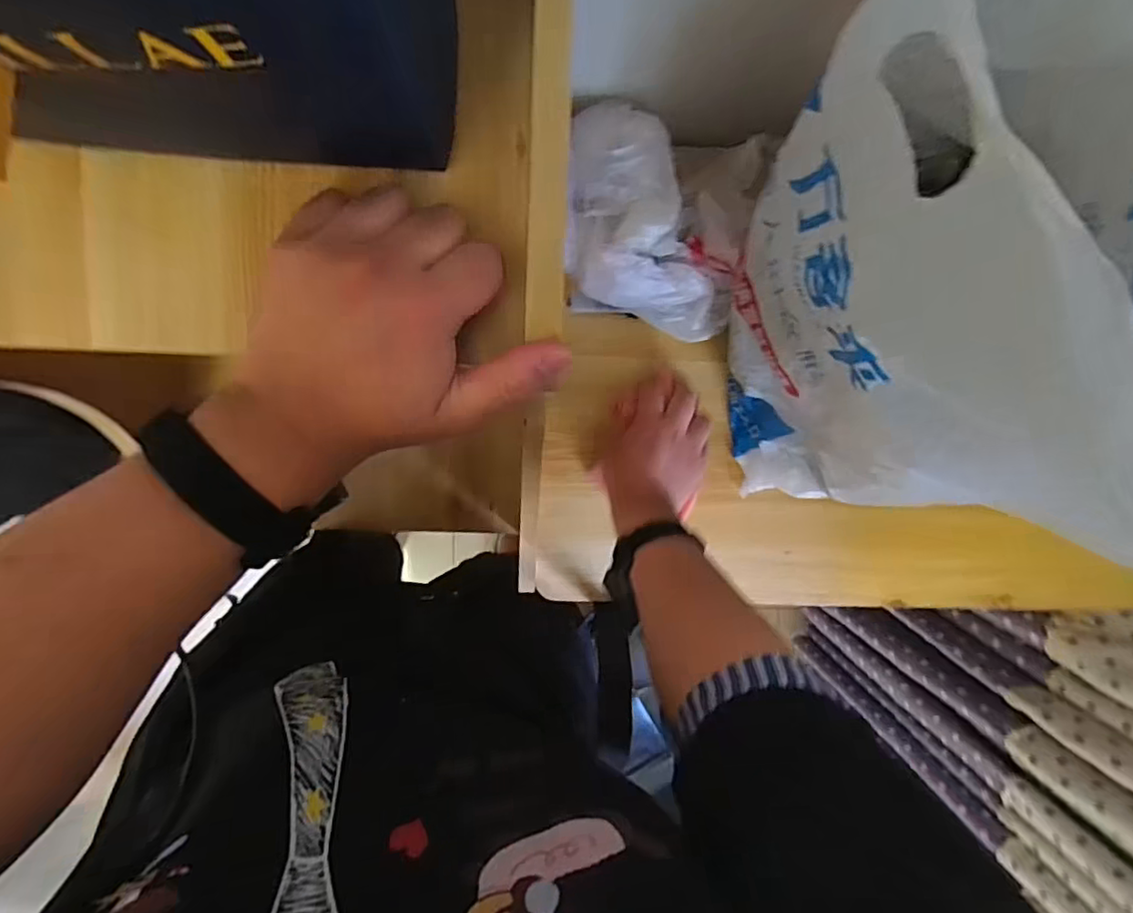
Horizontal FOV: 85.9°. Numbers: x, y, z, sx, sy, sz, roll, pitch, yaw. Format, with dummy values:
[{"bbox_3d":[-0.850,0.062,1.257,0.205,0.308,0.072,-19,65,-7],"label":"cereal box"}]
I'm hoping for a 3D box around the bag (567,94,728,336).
[{"bbox_3d":[0.061,-0.201,0.561,0.111,0.084,0.215,-32,99,1],"label":"bag"}]

